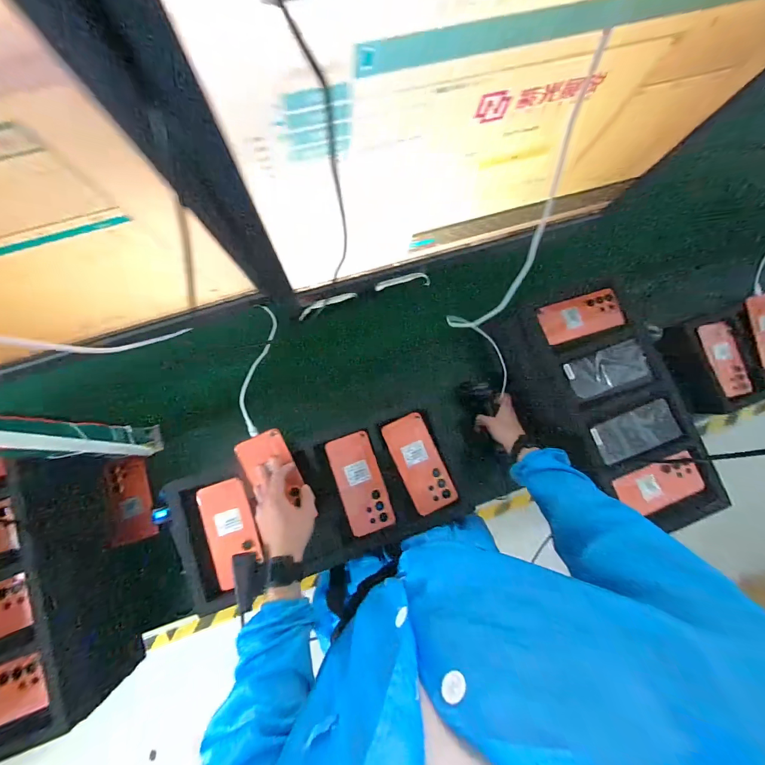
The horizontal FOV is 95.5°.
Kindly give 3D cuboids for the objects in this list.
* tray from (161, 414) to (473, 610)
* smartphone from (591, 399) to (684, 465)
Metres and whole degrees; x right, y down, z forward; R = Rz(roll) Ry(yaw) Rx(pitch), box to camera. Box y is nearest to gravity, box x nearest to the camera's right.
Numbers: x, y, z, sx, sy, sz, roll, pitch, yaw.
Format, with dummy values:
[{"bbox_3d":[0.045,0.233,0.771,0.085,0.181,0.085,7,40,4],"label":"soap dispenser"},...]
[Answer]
[{"bbox_3d":[-0.102,0.203,0.608,0.506,0.047,0.235,-17,80,-6],"label":"tray"},{"bbox_3d":[0.473,0.093,0.649,0.151,0.009,0.073,-25,74,7],"label":"smartphone"}]

